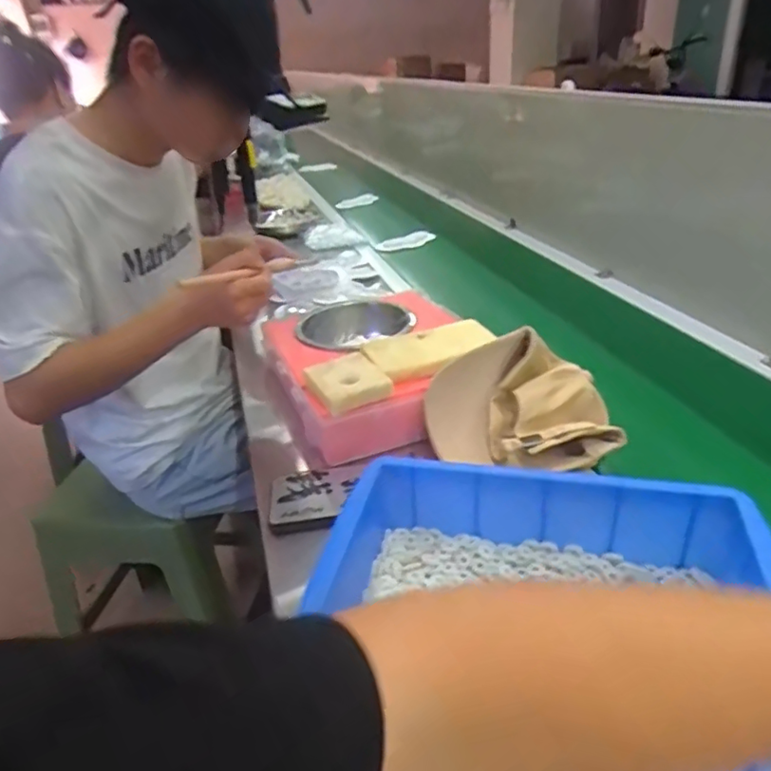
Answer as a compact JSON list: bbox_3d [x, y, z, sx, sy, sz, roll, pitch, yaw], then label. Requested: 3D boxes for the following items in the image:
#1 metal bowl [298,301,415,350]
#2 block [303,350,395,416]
[{"bbox_3d":[-0.039,-0.078,0.853,0.154,0.046,0.154,-4,29,2],"label":"metal bowl"},{"bbox_3d":[-0.044,-0.006,0.667,0.078,0.015,0.091,-17,31,-19],"label":"block"}]

